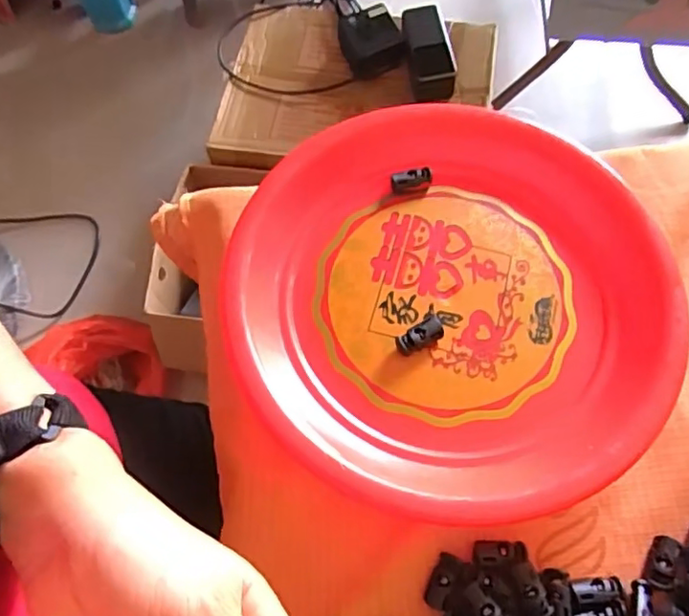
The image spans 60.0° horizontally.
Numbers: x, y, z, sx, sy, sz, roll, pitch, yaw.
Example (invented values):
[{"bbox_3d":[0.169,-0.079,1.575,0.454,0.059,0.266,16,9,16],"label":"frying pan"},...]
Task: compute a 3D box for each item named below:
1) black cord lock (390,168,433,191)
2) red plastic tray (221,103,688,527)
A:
[{"bbox_3d":[0.045,-0.086,0.398,0.028,0.006,0.011,-13,68,-4],"label":"black cord lock"},{"bbox_3d":[0.065,-0.010,0.352,0.241,0.033,0.253,27,71,12],"label":"red plastic tray"}]

